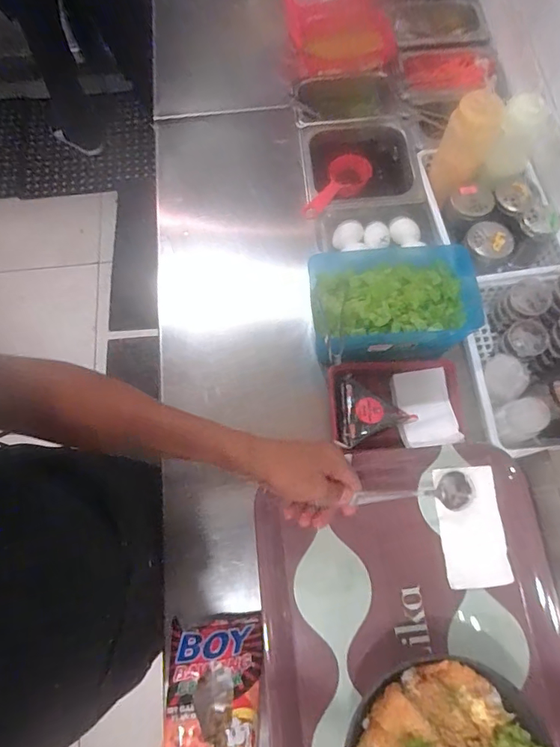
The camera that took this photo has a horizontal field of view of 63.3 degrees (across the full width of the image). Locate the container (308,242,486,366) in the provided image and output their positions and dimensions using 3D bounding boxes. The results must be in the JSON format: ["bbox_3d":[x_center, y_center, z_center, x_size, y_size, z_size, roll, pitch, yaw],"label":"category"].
[{"bbox_3d":[0.161,-0.095,0.630,0.232,0.072,0.151,-5,72,0],"label":"container"}]

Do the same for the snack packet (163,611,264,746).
[{"bbox_3d":[-0.074,0.363,0.506,0.105,0.042,0.169,2,72,2],"label":"snack packet"}]

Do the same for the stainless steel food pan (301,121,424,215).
[{"bbox_3d":[0.127,-0.317,0.738,0.175,0.090,0.175,-7,72,-1],"label":"stainless steel food pan"}]

